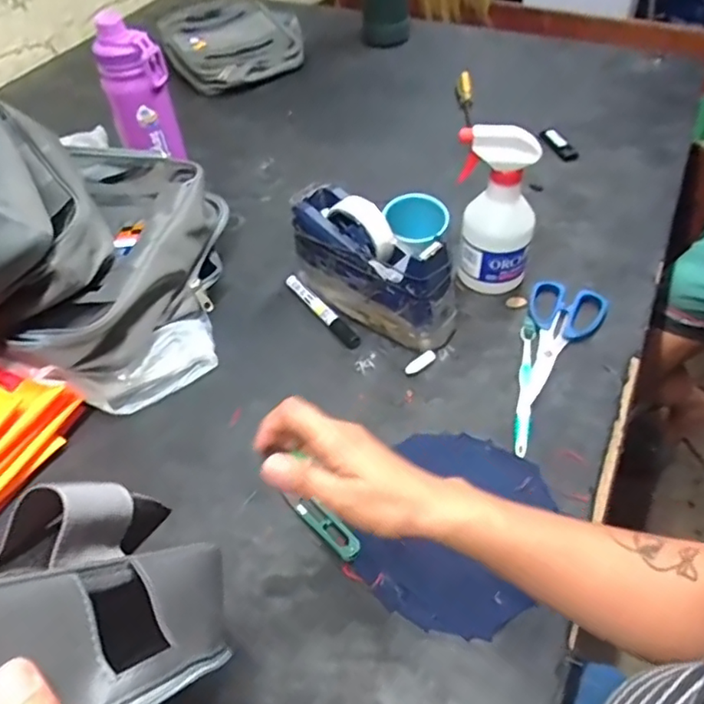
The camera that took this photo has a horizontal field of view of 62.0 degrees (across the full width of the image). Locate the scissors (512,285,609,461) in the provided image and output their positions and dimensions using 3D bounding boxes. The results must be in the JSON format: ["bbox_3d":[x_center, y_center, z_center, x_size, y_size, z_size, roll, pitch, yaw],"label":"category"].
[{"bbox_3d":[0.212,0.011,0.612,0.078,0.014,0.233,15,51,16],"label":"scissors"}]

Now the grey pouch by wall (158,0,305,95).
[{"bbox_3d":[-0.235,-0.609,1.153,0.253,0.058,0.331,-18,50,-12],"label":"grey pouch by wall"}]

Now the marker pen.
[{"bbox_3d":[-0.036,-0.050,0.683,0.017,0.013,0.138,-30,54,-21],"label":"marker pen"}]

